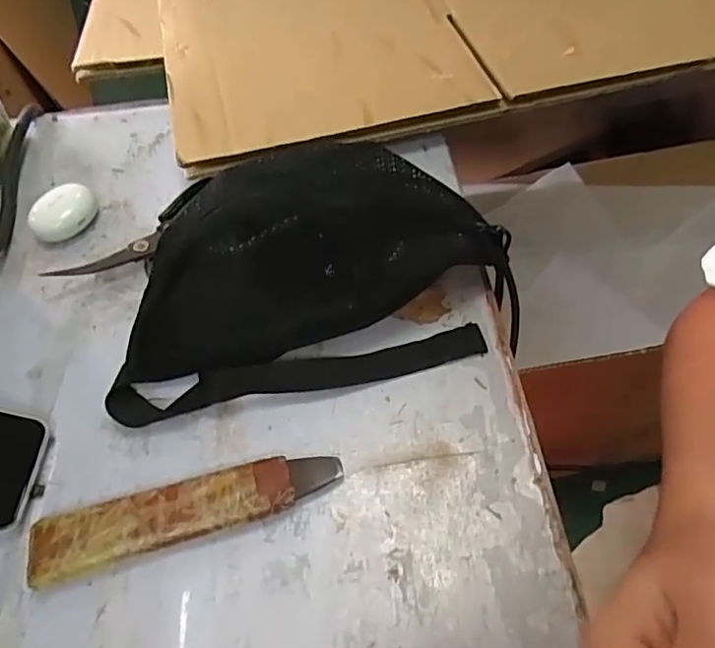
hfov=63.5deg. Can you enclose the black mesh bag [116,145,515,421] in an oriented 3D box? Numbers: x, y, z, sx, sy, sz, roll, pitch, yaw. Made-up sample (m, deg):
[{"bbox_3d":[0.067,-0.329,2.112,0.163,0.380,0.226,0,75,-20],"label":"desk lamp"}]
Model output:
[{"bbox_3d":[-0.036,-0.040,0.402,0.290,0.103,0.151,-14,57,-6],"label":"black mesh bag"}]

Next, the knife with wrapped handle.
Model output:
[{"bbox_3d":[-0.103,0.115,0.355,0.186,0.018,0.037,-15,57,-6],"label":"knife with wrapped handle"}]

